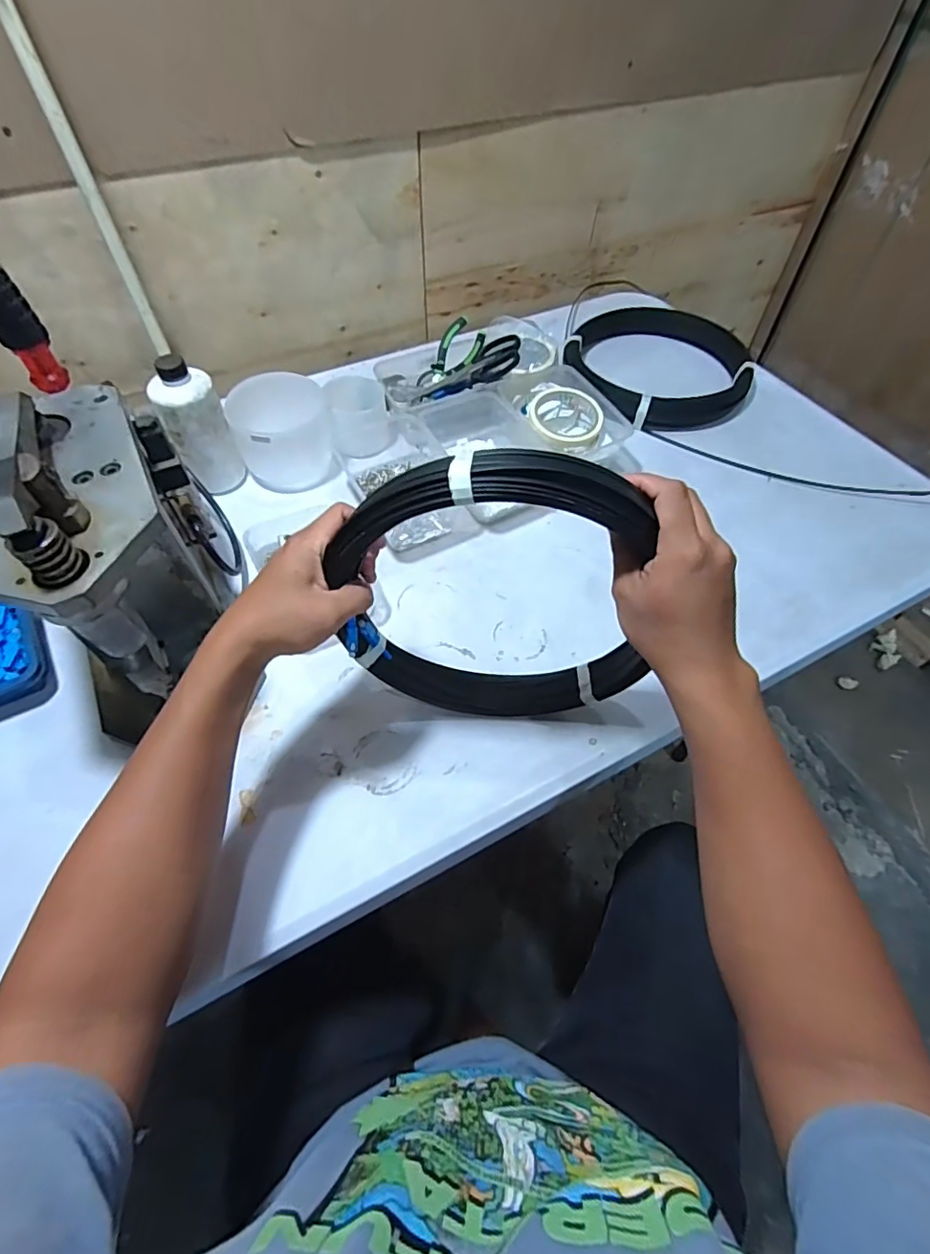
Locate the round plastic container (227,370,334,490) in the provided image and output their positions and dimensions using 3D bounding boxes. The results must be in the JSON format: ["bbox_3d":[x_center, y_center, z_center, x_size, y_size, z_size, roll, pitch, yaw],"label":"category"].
[{"bbox_3d":[-0.236,-0.254,0.716,0.114,0.101,0.114,1,55,-1],"label":"round plastic container"}]

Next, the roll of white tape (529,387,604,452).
[{"bbox_3d":[0.134,-0.276,0.720,0.095,0.034,0.084,16,56,10],"label":"roll of white tape"}]

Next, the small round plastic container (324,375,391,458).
[{"bbox_3d":[-0.146,-0.292,0.758,0.077,0.077,0.082,1,55,-1],"label":"small round plastic container"}]

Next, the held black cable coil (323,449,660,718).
[{"bbox_3d":[0.027,-0.015,0.432,0.244,0.262,0.065,2,55,0],"label":"held black cable coil"}]

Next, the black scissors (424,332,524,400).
[{"bbox_3d":[0.007,-0.355,0.766,0.159,0.023,0.074,-15,48,30],"label":"black scissors"}]

